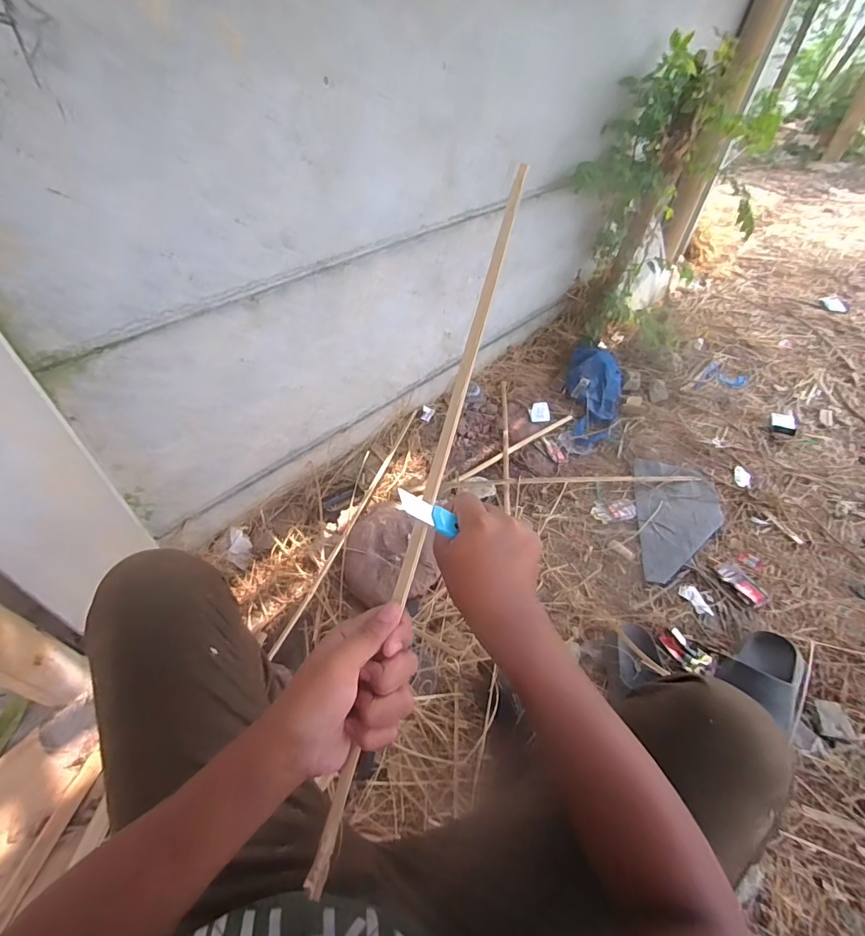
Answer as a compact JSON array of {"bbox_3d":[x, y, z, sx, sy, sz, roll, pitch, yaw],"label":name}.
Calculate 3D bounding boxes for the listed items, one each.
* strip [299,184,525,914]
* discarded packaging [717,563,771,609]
[{"bbox_3d":[0.008,-0.010,0.386,0.017,0.012,0.633,12,74,16],"label":"strip"},{"bbox_3d":[0.688,0.258,0.985,0.057,0.015,0.107,-18,48,-10],"label":"discarded packaging"}]

